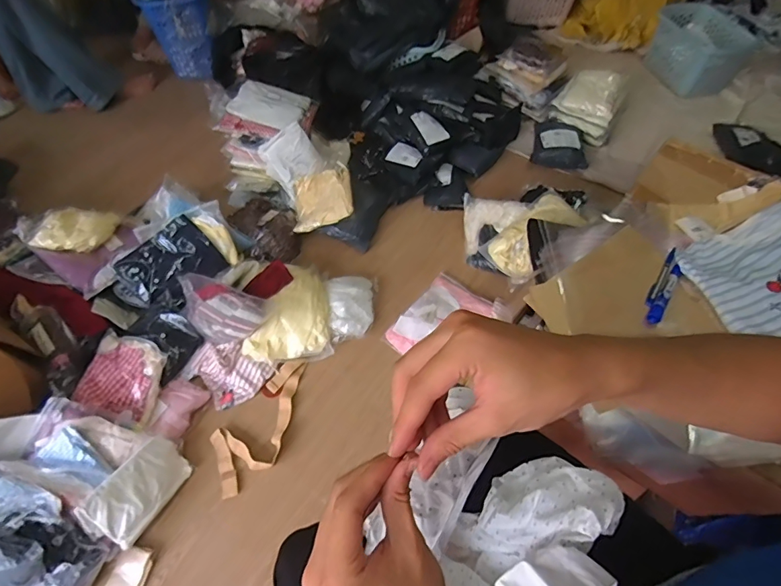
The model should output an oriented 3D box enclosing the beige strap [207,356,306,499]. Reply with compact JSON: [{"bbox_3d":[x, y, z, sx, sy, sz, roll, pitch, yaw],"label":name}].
[{"bbox_3d":[-0.331,0.346,1.179,0.172,0.015,0.369,34,62,21],"label":"beige strap"}]

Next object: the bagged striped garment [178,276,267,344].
[{"bbox_3d":[-0.447,0.038,1.194,0.214,0.184,0.103,-10,56,-6],"label":"bagged striped garment"}]

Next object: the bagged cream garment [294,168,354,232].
[{"bbox_3d":[-0.245,-0.343,1.548,0.215,0.062,0.250,-16,56,7],"label":"bagged cream garment"}]

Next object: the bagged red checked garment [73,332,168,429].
[{"bbox_3d":[-0.721,0.225,1.170,0.227,0.068,0.227,0,55,0],"label":"bagged red checked garment"}]

